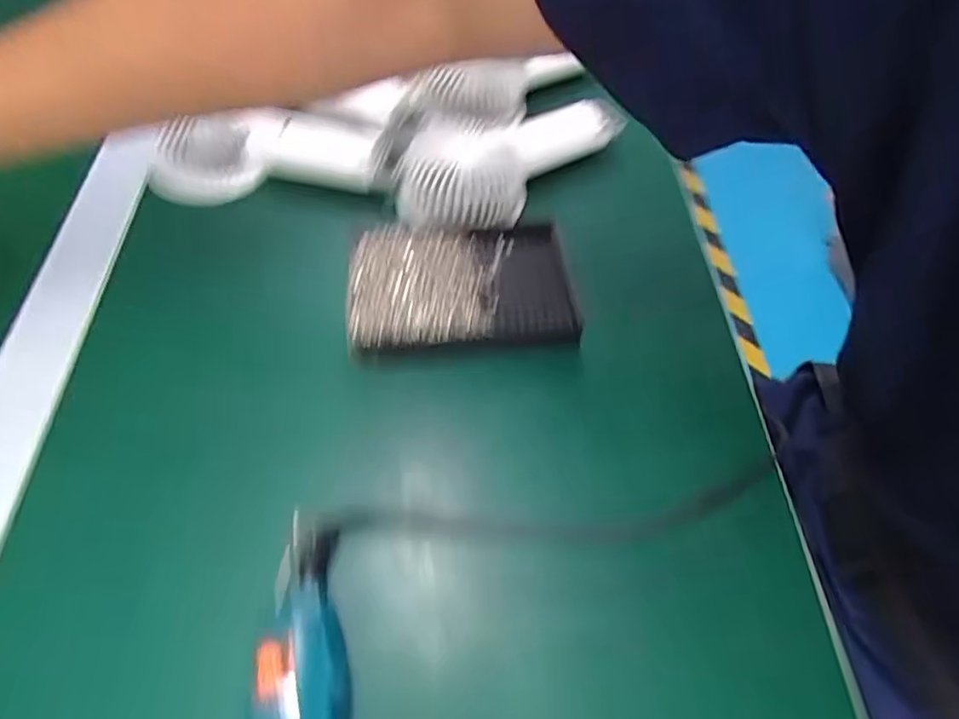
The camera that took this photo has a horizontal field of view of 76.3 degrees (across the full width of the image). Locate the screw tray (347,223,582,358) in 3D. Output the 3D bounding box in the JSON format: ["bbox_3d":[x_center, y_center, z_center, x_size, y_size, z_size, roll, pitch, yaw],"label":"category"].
[{"bbox_3d":[-0.011,-0.051,0.378,0.136,0.016,0.103,-2,57,-6],"label":"screw tray"}]

